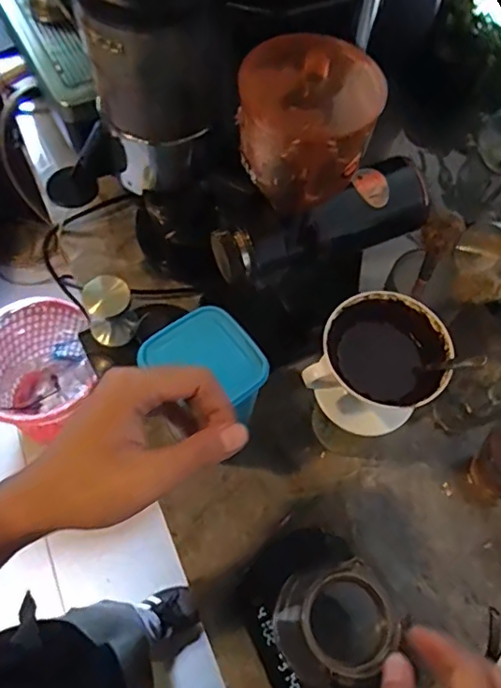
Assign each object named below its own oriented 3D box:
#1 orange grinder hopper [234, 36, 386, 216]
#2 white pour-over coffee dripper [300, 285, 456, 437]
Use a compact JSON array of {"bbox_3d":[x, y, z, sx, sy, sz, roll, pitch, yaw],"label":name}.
[{"bbox_3d":[0.043,-0.169,0.435,0.102,0.135,0.084,12,62,4],"label":"orange grinder hopper"},{"bbox_3d":[0.120,0.021,0.533,0.111,0.095,0.106,1,62,-2],"label":"white pour-over coffee dripper"}]

